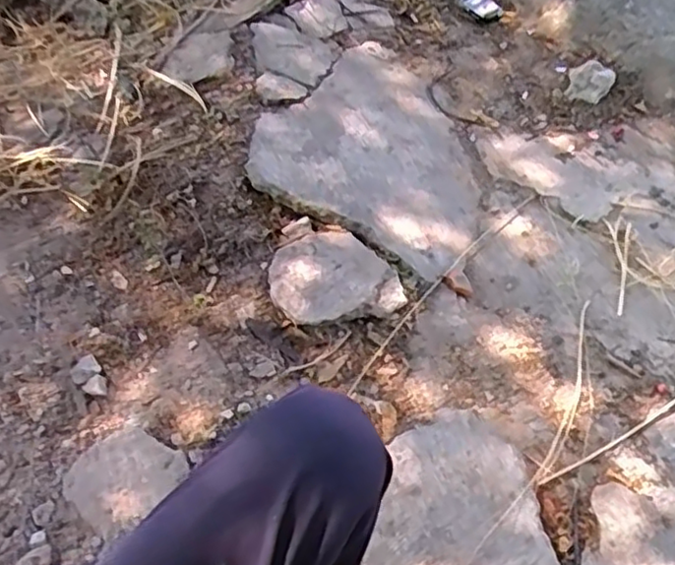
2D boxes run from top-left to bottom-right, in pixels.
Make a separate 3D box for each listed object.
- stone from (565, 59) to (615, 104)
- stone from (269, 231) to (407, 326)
[{"bbox_3d":[0.553,-0.435,1.474,0.095,0.041,0.098,17,55,11],"label":"stone"},{"bbox_3d":[-0.009,-0.014,1.185,0.215,0.035,0.190,-9,54,-8],"label":"stone"}]

